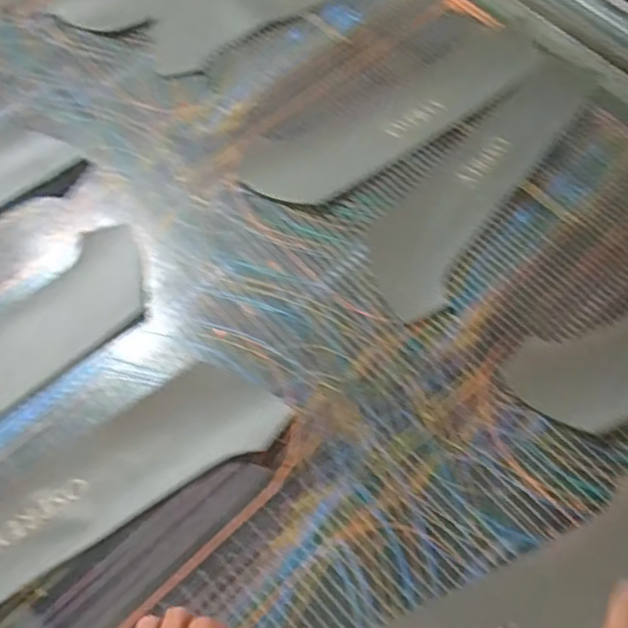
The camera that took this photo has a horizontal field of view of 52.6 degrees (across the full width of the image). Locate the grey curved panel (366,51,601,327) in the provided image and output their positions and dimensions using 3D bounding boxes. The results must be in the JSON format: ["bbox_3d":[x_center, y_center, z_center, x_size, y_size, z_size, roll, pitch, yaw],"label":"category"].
[{"bbox_3d":[0.205,-0.176,0.770,0.110,0.015,0.443,32,65,14],"label":"grey curved panel"}]

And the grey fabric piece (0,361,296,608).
[{"bbox_3d":[-0.236,0.182,0.561,0.445,0.008,0.104,-33,68,-19],"label":"grey fabric piece"}]

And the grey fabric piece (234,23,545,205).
[{"bbox_3d":[0.112,-0.254,0.792,0.434,0.011,0.115,-33,68,-19],"label":"grey fabric piece"}]

